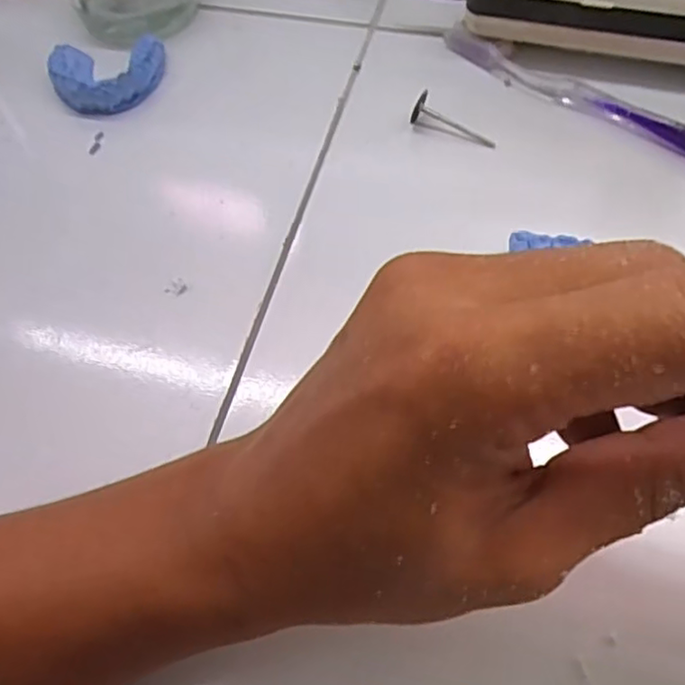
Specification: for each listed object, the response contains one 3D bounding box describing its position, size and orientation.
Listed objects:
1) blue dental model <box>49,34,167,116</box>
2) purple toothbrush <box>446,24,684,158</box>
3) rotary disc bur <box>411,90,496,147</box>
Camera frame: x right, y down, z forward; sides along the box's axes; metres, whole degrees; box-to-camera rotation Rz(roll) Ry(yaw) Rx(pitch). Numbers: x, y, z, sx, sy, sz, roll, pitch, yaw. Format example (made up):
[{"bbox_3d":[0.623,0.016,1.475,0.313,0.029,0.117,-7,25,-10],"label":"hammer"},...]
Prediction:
[{"bbox_3d":[-0.134,-0.151,0.351,0.060,0.018,0.054,-3,60,3],"label":"blue dental model"},{"bbox_3d":[0.129,-0.121,0.318,0.183,0.013,0.016,34,68,21],"label":"purple toothbrush"},{"bbox_3d":[0.057,-0.111,0.320,0.045,0.014,0.016,27,65,1],"label":"rotary disc bur"}]

